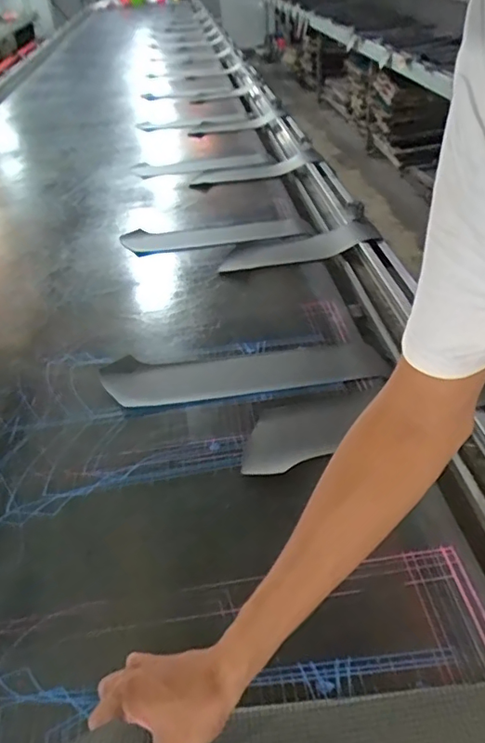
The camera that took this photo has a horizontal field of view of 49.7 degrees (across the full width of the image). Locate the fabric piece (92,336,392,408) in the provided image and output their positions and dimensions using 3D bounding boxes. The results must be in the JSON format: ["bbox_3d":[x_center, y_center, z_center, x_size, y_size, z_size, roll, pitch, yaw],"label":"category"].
[{"bbox_3d":[0.002,-0.005,0.803,0.427,0.007,0.114,-6,39,0],"label":"fabric piece"}]

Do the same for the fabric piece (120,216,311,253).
[{"bbox_3d":[-0.066,-0.327,1.229,0.428,0.019,0.120,-9,39,-4],"label":"fabric piece"}]

